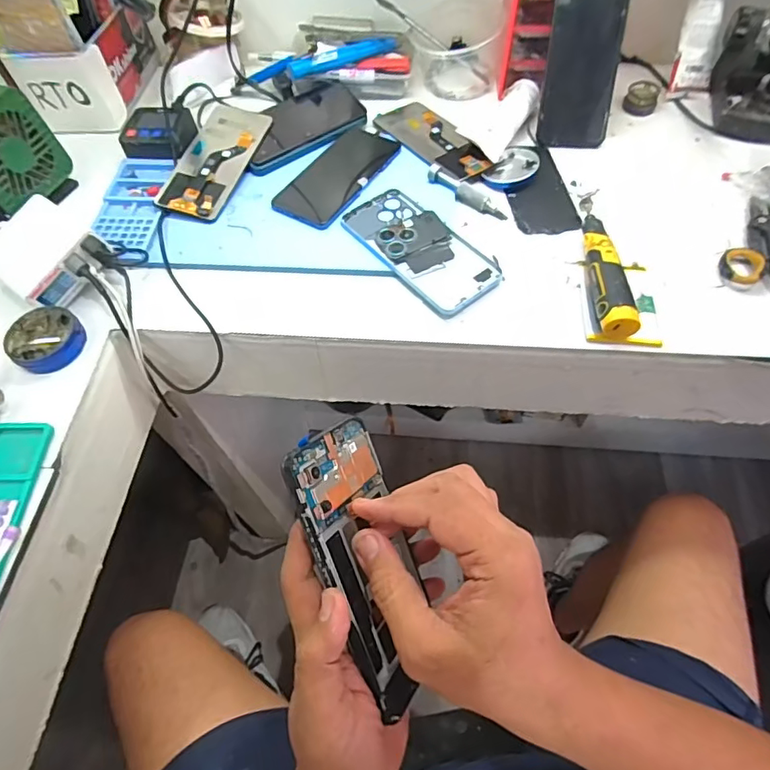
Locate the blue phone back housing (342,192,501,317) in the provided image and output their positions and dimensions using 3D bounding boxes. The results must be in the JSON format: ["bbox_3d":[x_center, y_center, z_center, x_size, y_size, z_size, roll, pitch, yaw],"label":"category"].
[{"bbox_3d":[0.031,-0.138,0.501,0.083,0.012,0.171,-38,65,-18],"label":"blue phone back housing"}]

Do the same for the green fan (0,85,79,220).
[{"bbox_3d":[-0.387,-0.232,0.518,0.045,0.107,0.105,11,60,9],"label":"green fan"}]

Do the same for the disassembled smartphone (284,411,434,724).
[{"bbox_3d":[-0.009,0.101,0.296,0.007,0.075,0.158,-16,99,32],"label":"disassembled smartphone"}]

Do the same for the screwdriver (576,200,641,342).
[{"bbox_3d":[0.204,-0.119,0.470,0.034,0.038,0.173,3,60,4],"label":"screwdriver"}]

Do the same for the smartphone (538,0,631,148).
[{"bbox_3d":[0.225,-0.360,0.563,0.081,0.170,0.015,1,22,3],"label":"smartphone"}]

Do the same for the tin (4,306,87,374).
[{"bbox_3d":[-0.309,-0.042,0.458,0.061,0.017,0.059,-1,59,2],"label":"tin"}]

